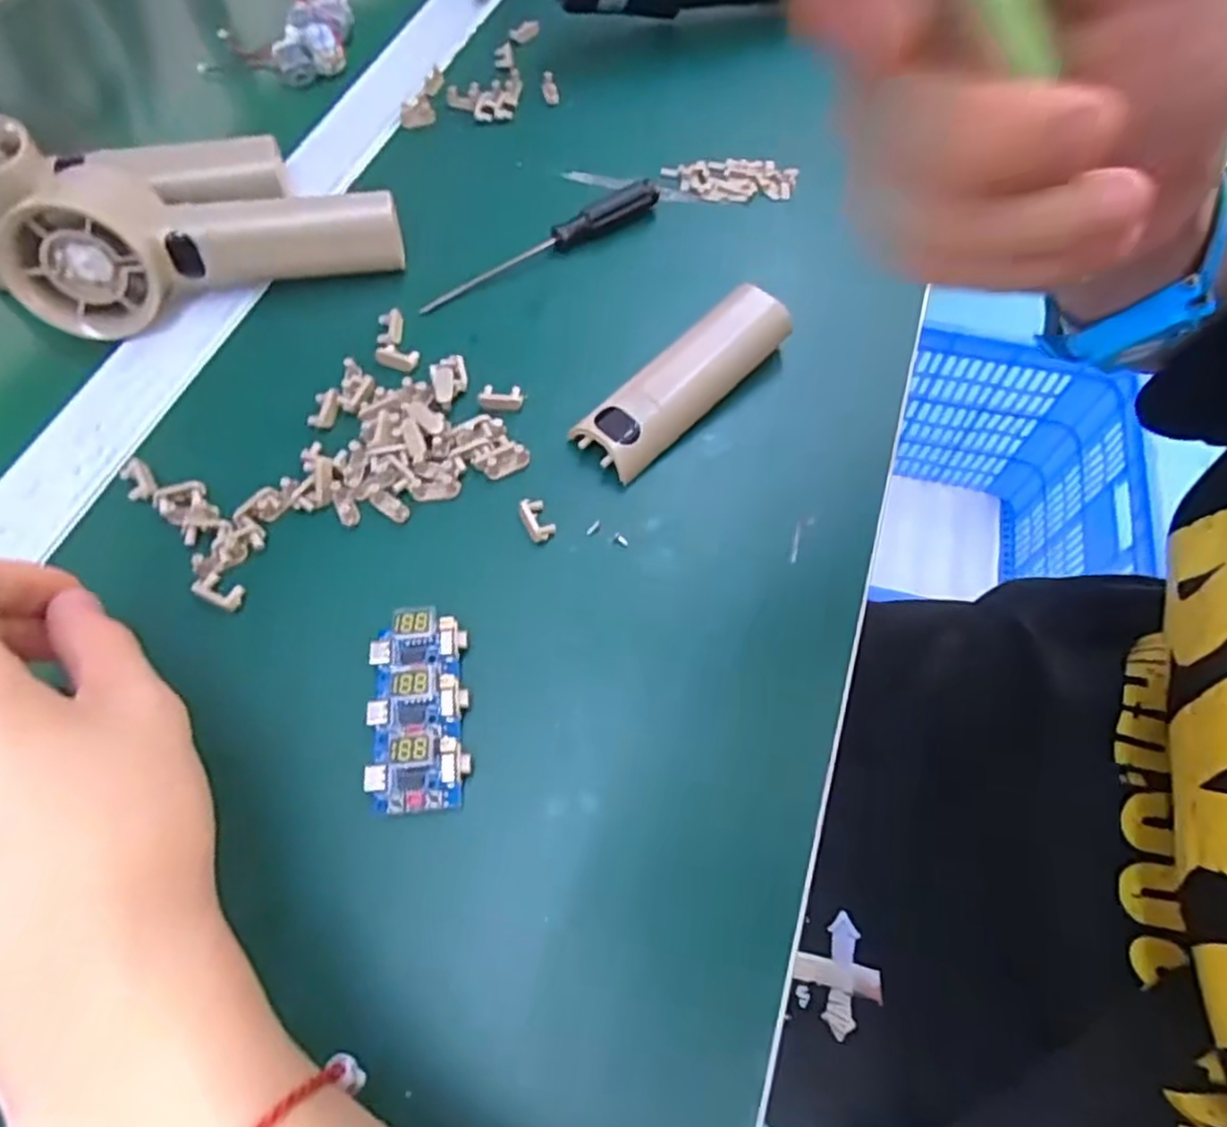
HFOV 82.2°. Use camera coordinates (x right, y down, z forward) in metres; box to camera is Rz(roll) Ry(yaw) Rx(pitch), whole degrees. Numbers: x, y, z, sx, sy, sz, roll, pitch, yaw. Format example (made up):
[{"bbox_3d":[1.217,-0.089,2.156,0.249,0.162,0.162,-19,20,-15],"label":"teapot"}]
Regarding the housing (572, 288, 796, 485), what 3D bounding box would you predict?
[{"bbox_3d":[0.032,-0.078,0.296,0.104,0.022,0.028,-39,68,-18],"label":"housing"}]

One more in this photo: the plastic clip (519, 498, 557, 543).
[{"bbox_3d":[-0.030,-0.018,0.275,0.011,0.004,0.018,-25,65,-12],"label":"plastic clip"}]

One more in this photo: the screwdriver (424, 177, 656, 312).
[{"bbox_3d":[-0.033,-0.155,0.341,0.130,0.017,0.009,-30,66,-14],"label":"screwdriver"}]

